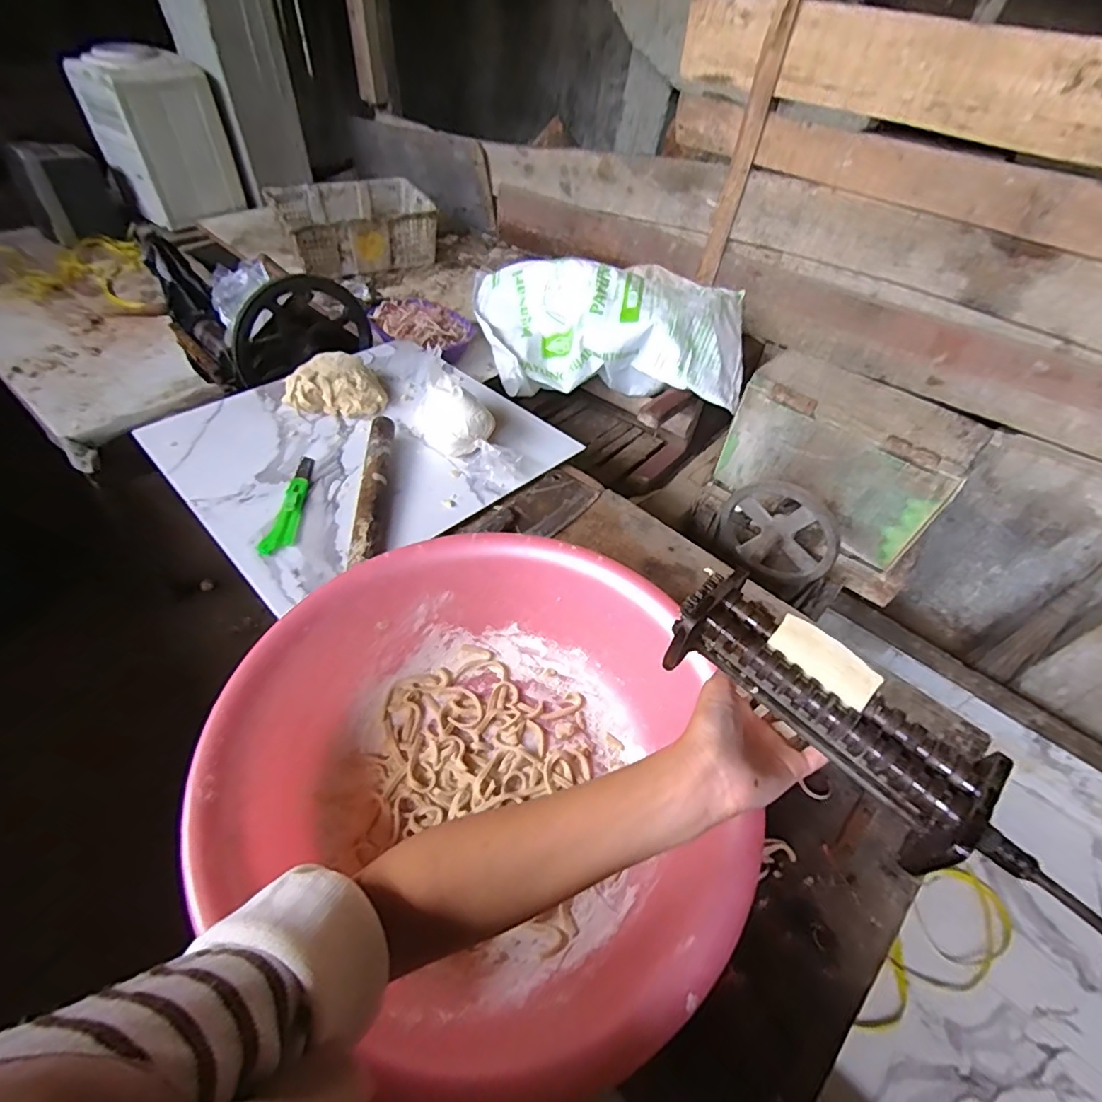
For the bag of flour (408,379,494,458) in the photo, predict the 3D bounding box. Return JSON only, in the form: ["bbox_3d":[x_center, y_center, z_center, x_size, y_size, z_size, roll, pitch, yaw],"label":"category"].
[{"bbox_3d":[-0.165,-0.210,0.820,0.080,0.079,0.164,-35,60,-29],"label":"bag of flour"}]

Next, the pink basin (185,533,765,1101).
[{"bbox_3d":[-0.067,0.177,0.456,0.368,0.123,0.399,2,49,-3],"label":"pink basin"}]

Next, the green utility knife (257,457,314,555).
[{"bbox_3d":[-0.348,-0.070,0.727,0.038,0.009,0.186,-1,49,-5],"label":"green utility knife"}]

